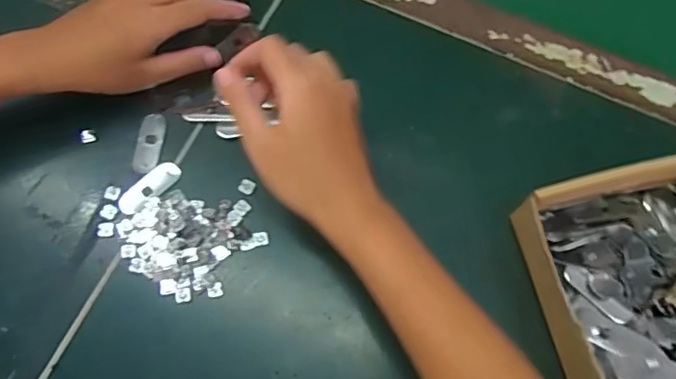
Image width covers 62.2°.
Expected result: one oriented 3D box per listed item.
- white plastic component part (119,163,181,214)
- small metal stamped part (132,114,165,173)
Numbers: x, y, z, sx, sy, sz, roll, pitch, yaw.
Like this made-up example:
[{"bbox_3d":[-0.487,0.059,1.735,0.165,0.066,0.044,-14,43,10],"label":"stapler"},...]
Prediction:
[{"bbox_3d":[-0.141,-0.001,0.418,0.051,0.004,0.019,-41,75,-15],"label":"white plastic component part"},{"bbox_3d":[-0.146,-0.036,0.432,0.020,0.004,0.050,3,69,0],"label":"small metal stamped part"}]

